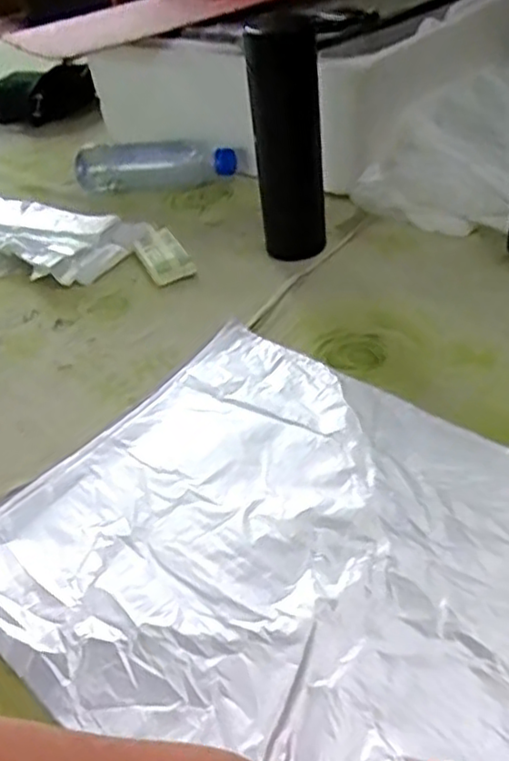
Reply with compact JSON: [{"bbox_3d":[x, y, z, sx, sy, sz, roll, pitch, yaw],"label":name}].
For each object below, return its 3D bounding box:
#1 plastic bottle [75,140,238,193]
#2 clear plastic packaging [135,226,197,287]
[{"bbox_3d":[-0.130,-0.280,0.930,0.220,0.051,0.059,-3,39,8],"label":"plastic bottle"},{"bbox_3d":[-0.098,-0.135,0.761,0.047,0.010,0.080,-24,56,-10],"label":"clear plastic packaging"}]

